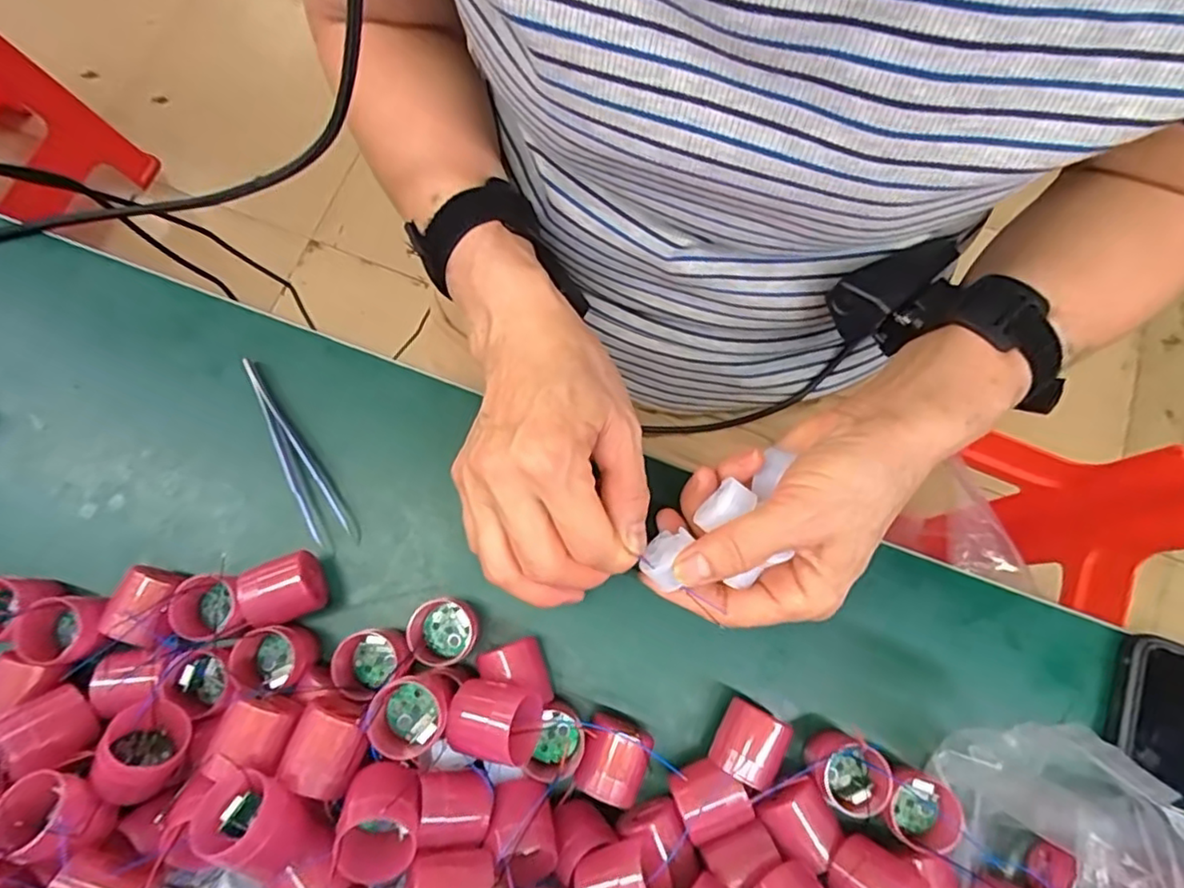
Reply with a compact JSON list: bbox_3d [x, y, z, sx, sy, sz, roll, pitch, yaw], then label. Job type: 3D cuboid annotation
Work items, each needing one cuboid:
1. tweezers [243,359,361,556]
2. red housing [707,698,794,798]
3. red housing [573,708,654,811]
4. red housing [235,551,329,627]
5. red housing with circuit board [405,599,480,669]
[{"bbox_3d":[-0.156,0.007,0.325,0.021,0.011,0.110,-33,78,-9],"label":"tweezers"},{"bbox_3d":[0.072,0.136,0.289,0.027,0.022,0.031,26,77,6],"label":"red housing"},{"bbox_3d":[0.010,0.142,0.288,0.029,0.023,0.033,22,76,5],"label":"red housing"},{"bbox_3d":[-0.145,0.069,0.301,0.033,0.029,0.027,-19,77,-6],"label":"red housing"},{"bbox_3d":[-0.069,0.088,0.297,0.029,0.030,0.032,-43,80,-11],"label":"red housing with circuit board"}]

